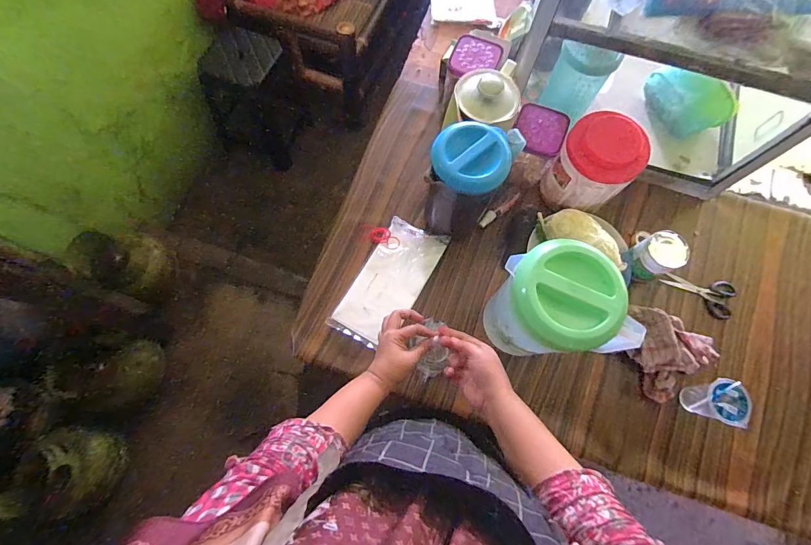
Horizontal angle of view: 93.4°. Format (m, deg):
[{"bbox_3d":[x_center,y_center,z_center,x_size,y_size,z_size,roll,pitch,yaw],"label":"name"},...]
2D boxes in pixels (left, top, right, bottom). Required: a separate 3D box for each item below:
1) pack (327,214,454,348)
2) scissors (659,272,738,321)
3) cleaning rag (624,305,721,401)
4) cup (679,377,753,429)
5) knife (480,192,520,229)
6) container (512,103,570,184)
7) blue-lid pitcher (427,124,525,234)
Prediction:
[{"bbox_3d":[-0.030,0.018,0.772,0.124,0.019,0.265,28,74,9],"label":"pack"},{"bbox_3d":[0.601,0.038,0.784,0.144,0.014,0.074,19,73,6],"label":"scissors"},{"bbox_3d":[0.512,0.156,0.725,0.185,0.066,0.174,5,72,2],"label":"cleaning rag"},{"bbox_3d":[0.548,0.232,0.686,0.063,0.097,0.075,13,72,5],"label":"cup"},{"bbox_3d":[0.202,-0.134,0.814,0.110,0.011,0.020,-35,75,-11],"label":"knife"},{"bbox_3d":[0.257,-0.256,0.778,0.094,0.122,0.093,18,72,6],"label":"container"},{"bbox_3d":[0.112,-0.161,0.713,0.130,0.227,0.150,24,73,8],"label":"blue-lid pitcher"}]

